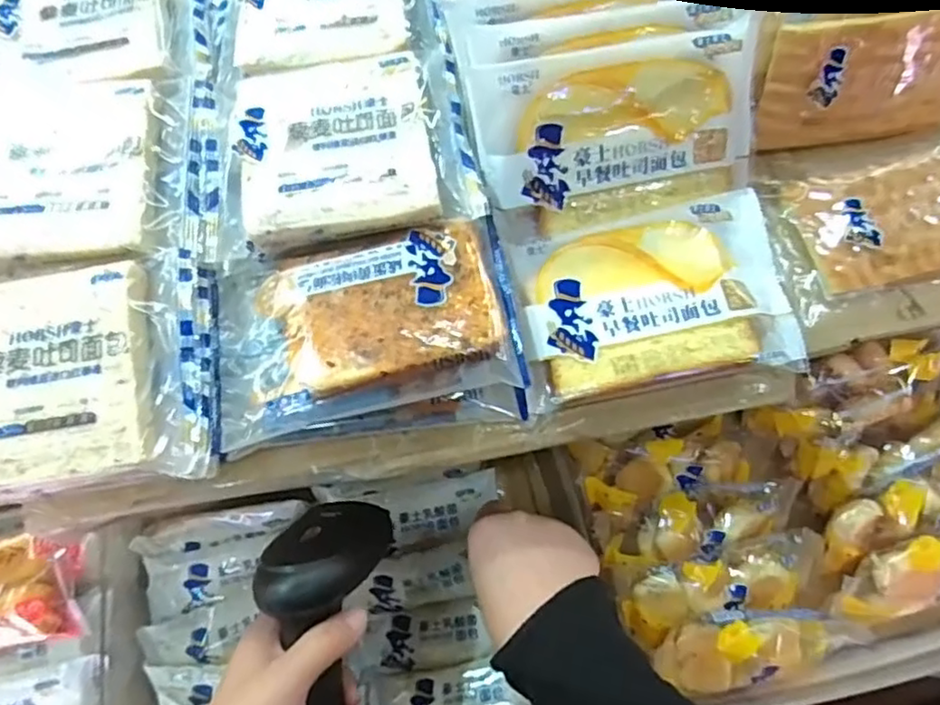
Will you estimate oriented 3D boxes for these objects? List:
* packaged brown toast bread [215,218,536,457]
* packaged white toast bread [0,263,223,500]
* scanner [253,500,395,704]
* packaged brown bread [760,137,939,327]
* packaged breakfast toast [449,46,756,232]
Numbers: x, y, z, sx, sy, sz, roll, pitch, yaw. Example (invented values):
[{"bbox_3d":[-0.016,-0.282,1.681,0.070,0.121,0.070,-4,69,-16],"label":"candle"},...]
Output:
[{"bbox_3d":[-0.051,-0.013,0.325,0.150,0.028,0.093,-8,68,-2],"label":"packaged brown toast bread"},{"bbox_3d":[-0.199,0.015,0.308,0.144,0.030,0.103,-9,68,-3],"label":"packaged white toast bread"},{"bbox_3d":[-0.081,0.176,0.358,0.062,0.066,0.177,1,81,2],"label":"scanner"},{"bbox_3d":[0.246,-0.078,0.369,0.160,0.017,0.090,-14,68,-5],"label":"packaged brown bread"},{"bbox_3d":[0.076,-0.114,0.348,0.147,0.084,0.030,-6,30,-3],"label":"packaged breakfast toast"}]

